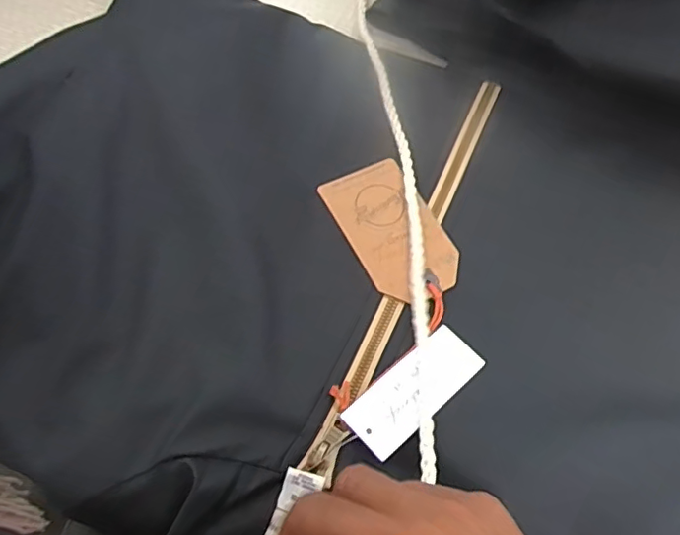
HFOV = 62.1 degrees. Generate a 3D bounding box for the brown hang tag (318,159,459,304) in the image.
[{"bbox_3d":[0.033,-0.025,0.359,0.057,0.005,0.096,-25,66,-13],"label":"brown hang tag"}]

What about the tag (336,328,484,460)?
[{"bbox_3d":[0.041,0.065,0.305,0.082,0.004,0.032,-36,66,-25],"label":"tag"}]

